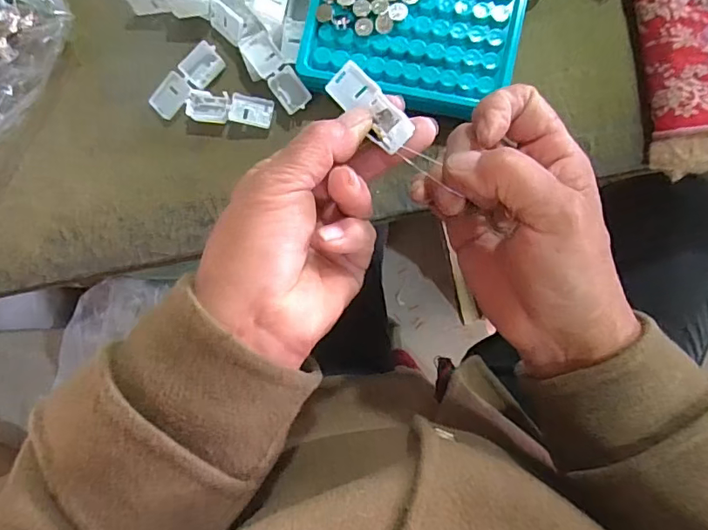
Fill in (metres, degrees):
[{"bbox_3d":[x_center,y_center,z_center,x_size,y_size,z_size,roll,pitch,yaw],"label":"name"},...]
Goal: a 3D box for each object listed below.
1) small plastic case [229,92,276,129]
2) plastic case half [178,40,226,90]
[{"bbox_3d":[-0.067,-0.101,0.326,0.027,0.004,0.020,10,80,-11],"label":"small plastic case"},{"bbox_3d":[-0.099,-0.131,0.328,0.018,0.011,0.026,44,88,5],"label":"plastic case half"}]

